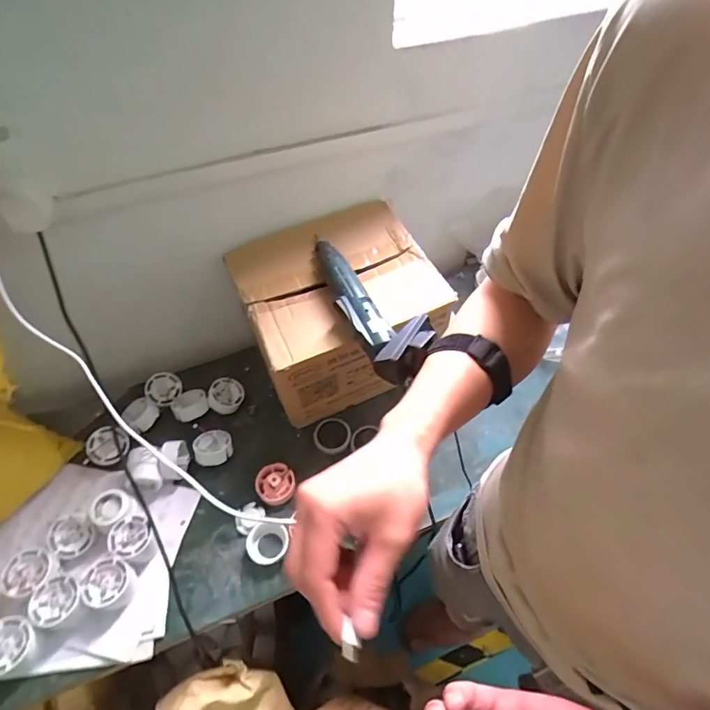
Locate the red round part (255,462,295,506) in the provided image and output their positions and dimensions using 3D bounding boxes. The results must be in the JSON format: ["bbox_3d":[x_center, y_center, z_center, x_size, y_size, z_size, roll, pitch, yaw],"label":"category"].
[{"bbox_3d":[-0.116,0.187,0.649,0.056,0.021,0.056,-1,52,1],"label":"red round part"}]

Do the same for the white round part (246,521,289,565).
[{"bbox_3d":[-0.120,0.253,0.606,0.056,0.020,0.053,-1,52,1],"label":"white round part"}]

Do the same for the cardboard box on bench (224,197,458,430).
[{"bbox_3d":[-0.025,-0.060,0.709,0.269,0.212,0.232,-19,54,-13],"label":"cardboard box on bench"}]

